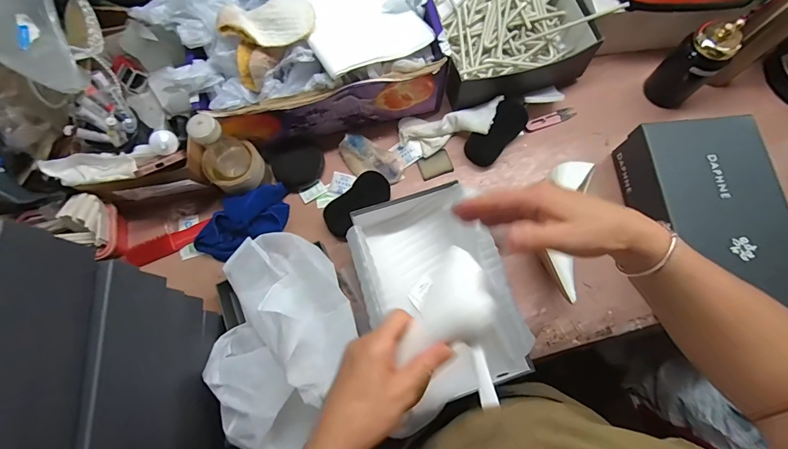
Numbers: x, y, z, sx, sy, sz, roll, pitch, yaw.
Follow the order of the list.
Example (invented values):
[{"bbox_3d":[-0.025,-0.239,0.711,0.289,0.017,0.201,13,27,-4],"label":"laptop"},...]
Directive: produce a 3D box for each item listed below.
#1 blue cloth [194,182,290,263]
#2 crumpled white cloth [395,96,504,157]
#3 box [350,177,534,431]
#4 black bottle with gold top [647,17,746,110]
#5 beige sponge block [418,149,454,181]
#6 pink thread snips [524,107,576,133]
[{"bbox_3d":[-0.258,-0.002,0.642,0.177,0.052,0.093,-31,76,-7],"label":"blue cloth"},{"bbox_3d":[0.103,-0.180,0.685,0.184,0.031,0.079,-13,74,11],"label":"crumpled white cloth"},{"bbox_3d":[0.060,0.102,0.571,0.200,0.104,0.306,-20,75,-4],"label":"box"},{"bbox_3d":[0.521,-0.278,0.660,0.084,0.176,0.079,-42,78,-10],"label":"black bottle with gold top"},{"bbox_3d":[0.076,-0.107,0.692,0.056,0.014,0.042,-23,75,-5],"label":"beige sponge block"},{"bbox_3d":[0.293,-0.197,0.714,0.105,0.015,0.023,-23,75,-5],"label":"pink thread snips"}]

